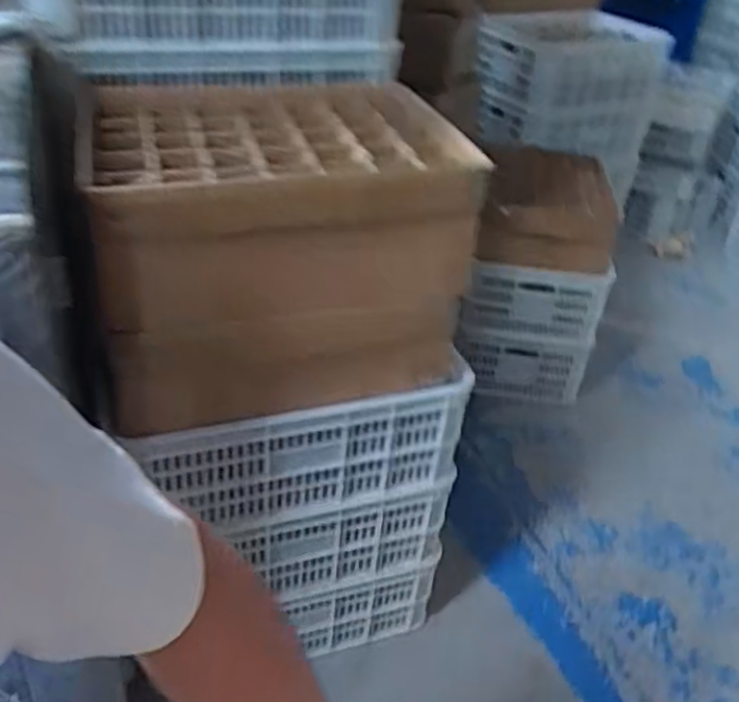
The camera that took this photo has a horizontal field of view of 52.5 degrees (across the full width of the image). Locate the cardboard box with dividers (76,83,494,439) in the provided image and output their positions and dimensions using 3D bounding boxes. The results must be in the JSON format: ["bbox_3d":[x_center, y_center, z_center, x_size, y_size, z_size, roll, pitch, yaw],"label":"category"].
[{"bbox_3d":[-0.140,-0.191,1.222,0.560,0.378,0.484,-4,39,-11],"label":"cardboard box with dividers"}]

